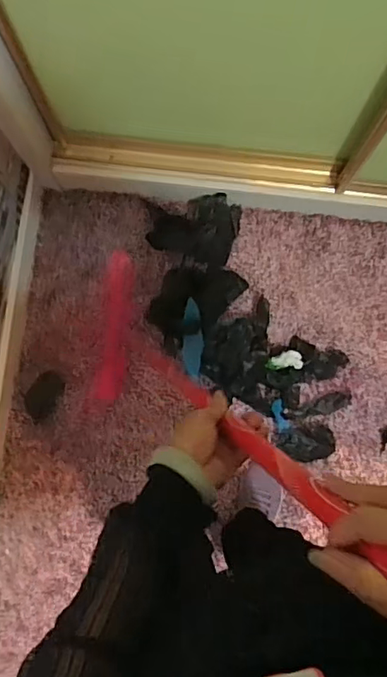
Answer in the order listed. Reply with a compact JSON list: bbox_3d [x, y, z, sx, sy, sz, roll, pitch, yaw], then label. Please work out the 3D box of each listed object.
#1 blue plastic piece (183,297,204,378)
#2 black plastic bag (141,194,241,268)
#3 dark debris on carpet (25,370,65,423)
[{"bbox_3d":[-0.001,0.002,1.227,0.045,0.025,0.183,-1,115,0],"label":"blue plastic piece"},{"bbox_3d":[-0.007,-0.273,1.270,0.221,0.056,0.153,20,84,3],"label":"black plastic bag"},{"bbox_3d":[-0.345,0.130,1.252,0.069,0.007,0.112,31,84,4],"label":"dark debris on carpet"}]

